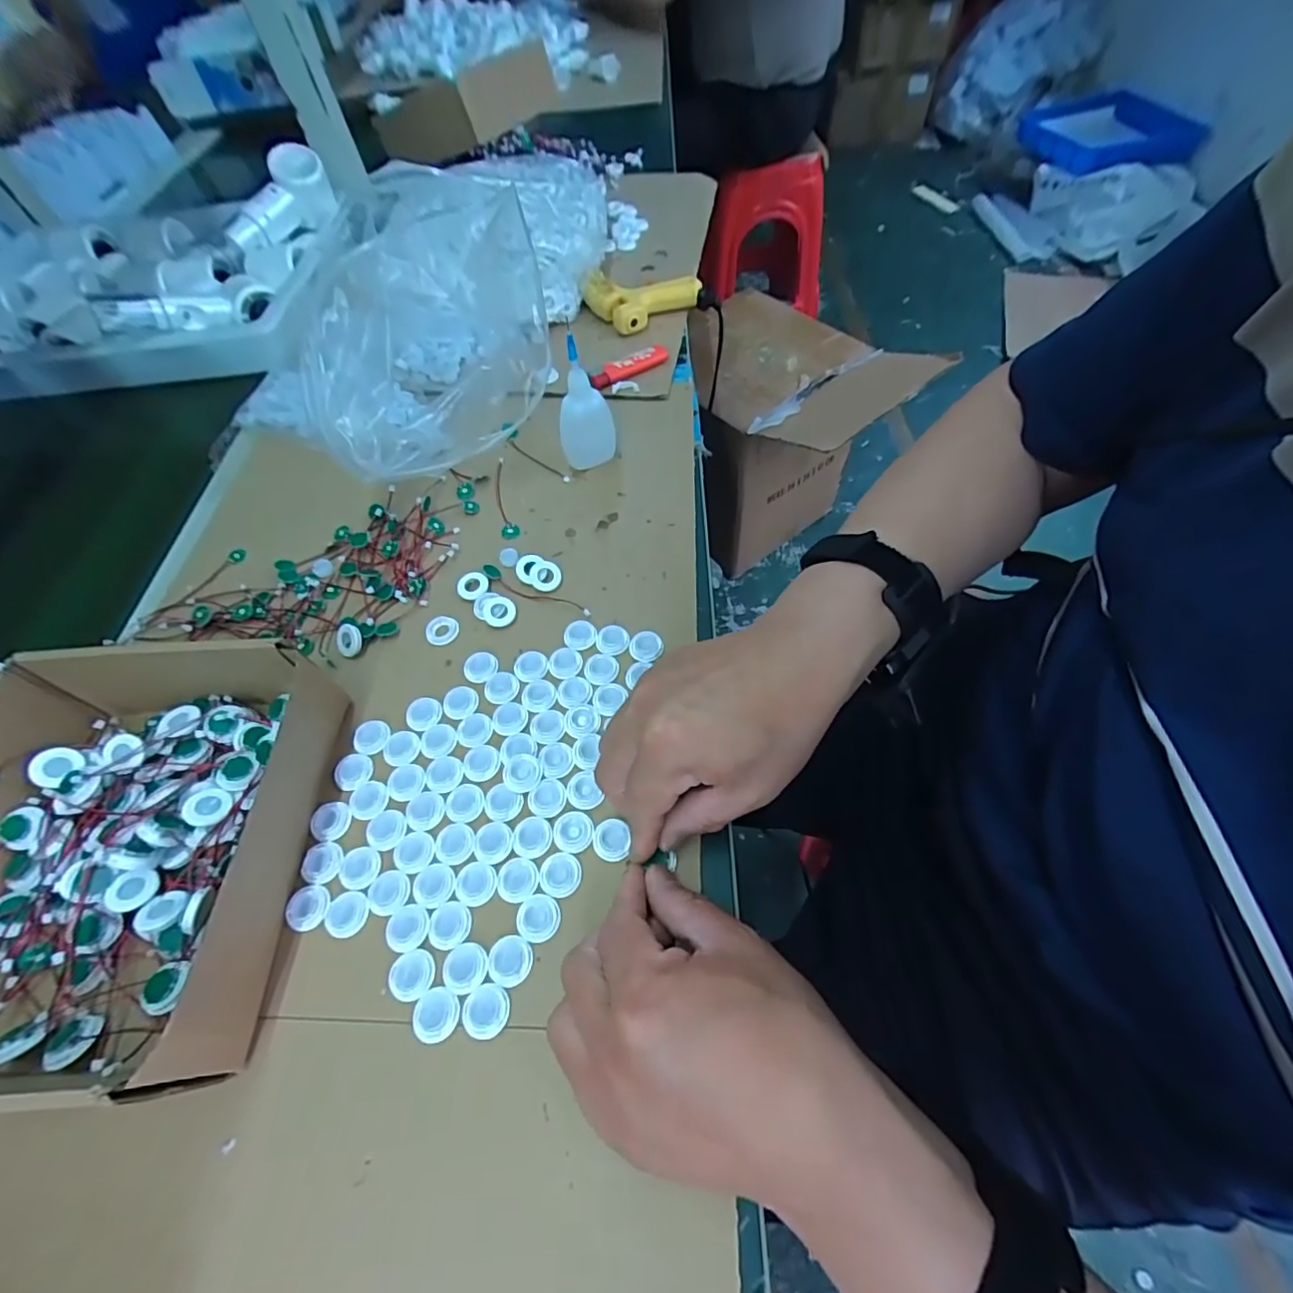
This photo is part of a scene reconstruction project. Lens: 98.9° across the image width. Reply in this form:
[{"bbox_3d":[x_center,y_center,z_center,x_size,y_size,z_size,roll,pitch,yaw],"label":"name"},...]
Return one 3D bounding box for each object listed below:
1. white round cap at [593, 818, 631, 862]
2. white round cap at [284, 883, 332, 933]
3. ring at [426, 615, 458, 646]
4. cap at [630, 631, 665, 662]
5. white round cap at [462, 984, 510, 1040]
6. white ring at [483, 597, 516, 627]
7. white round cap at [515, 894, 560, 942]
[{"bbox_3d":[-0.020,0.108,0.311,0.021,0.004,0.022,-2,59,3],"label":"white round cap"},{"bbox_3d":[-0.184,0.143,0.303,0.022,0.004,0.022,-2,59,3],"label":"white round cap"},{"bbox_3d":[-0.146,-0.012,0.395,0.023,0.006,0.020,-37,63,-18],"label":"ring"},{"bbox_3d":[0.000,0.000,0.375,0.023,0.004,0.023,-2,59,3],"label":"cap"},{"bbox_3d":[-0.079,0.179,0.271,0.022,0.004,0.022,-2,59,2],"label":"white round cap"},{"bbox_3d":[-0.105,-0.025,0.398,0.022,0.007,0.024,-2,59,3],"label":"white ring"},{"bbox_3d":[-0.057,0.143,0.292,0.022,0.004,0.022,-2,59,3],"label":"white round cap"}]

